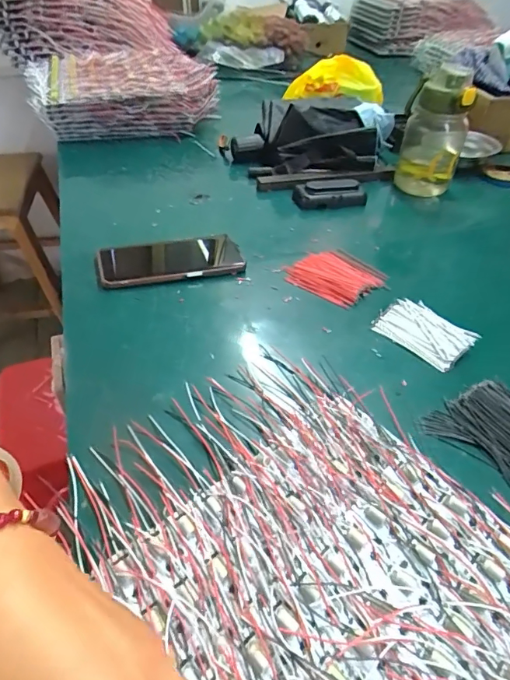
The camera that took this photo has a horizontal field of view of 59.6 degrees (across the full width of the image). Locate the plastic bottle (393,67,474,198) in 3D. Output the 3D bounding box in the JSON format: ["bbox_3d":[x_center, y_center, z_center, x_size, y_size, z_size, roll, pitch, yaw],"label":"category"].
[{"bbox_3d":[0.275,-0.315,0.676,0.086,0.176,0.100,16,44,18],"label":"plastic bottle"}]

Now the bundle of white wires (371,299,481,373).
[{"bbox_3d":[0.170,-0.009,0.451,0.060,0.015,0.088,-29,52,-30],"label":"bundle of white wires"}]

